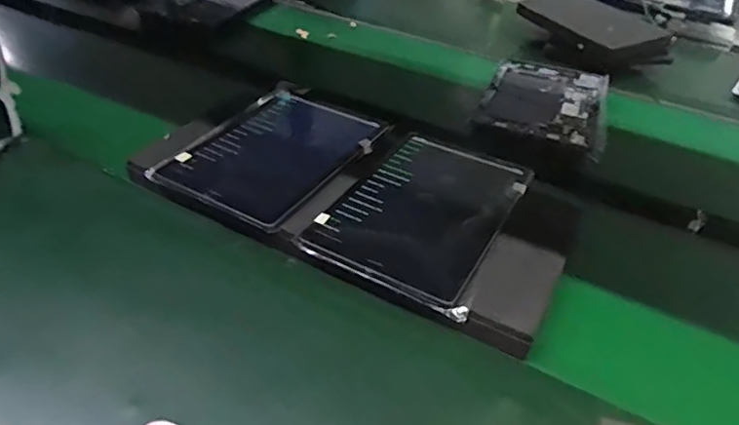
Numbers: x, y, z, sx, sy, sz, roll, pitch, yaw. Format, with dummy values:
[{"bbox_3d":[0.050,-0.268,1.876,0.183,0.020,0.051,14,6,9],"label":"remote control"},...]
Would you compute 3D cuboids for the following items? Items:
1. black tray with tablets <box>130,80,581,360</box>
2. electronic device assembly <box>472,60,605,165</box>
[{"bbox_3d":[-0.007,-0.026,0.635,0.461,0.046,0.256,22,42,21],"label":"black tray with tablets"},{"bbox_3d":[0.267,-0.172,0.841,0.176,0.021,0.233,16,40,13],"label":"electronic device assembly"}]

